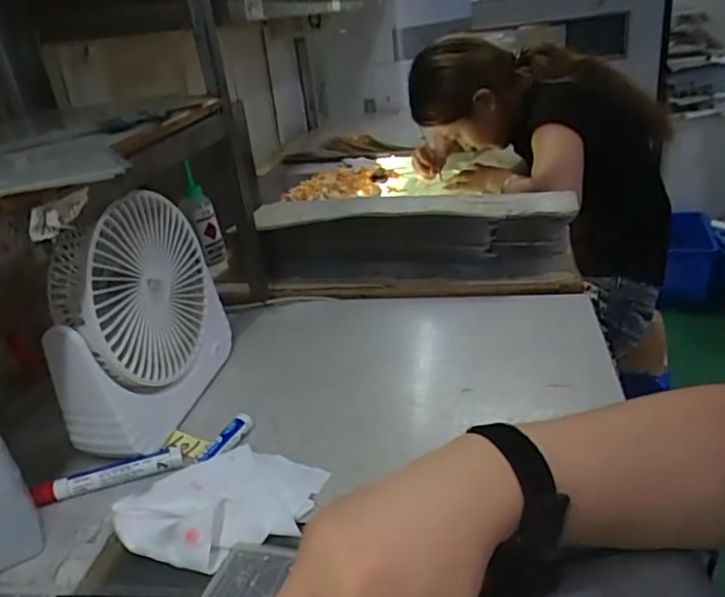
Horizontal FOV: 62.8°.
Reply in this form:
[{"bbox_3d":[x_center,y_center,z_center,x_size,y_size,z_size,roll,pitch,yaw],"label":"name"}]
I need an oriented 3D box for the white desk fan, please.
[{"bbox_3d":[-0.198,0.014,0.536,0.064,0.193,0.194,-2,26,12],"label":"white desk fan"}]

